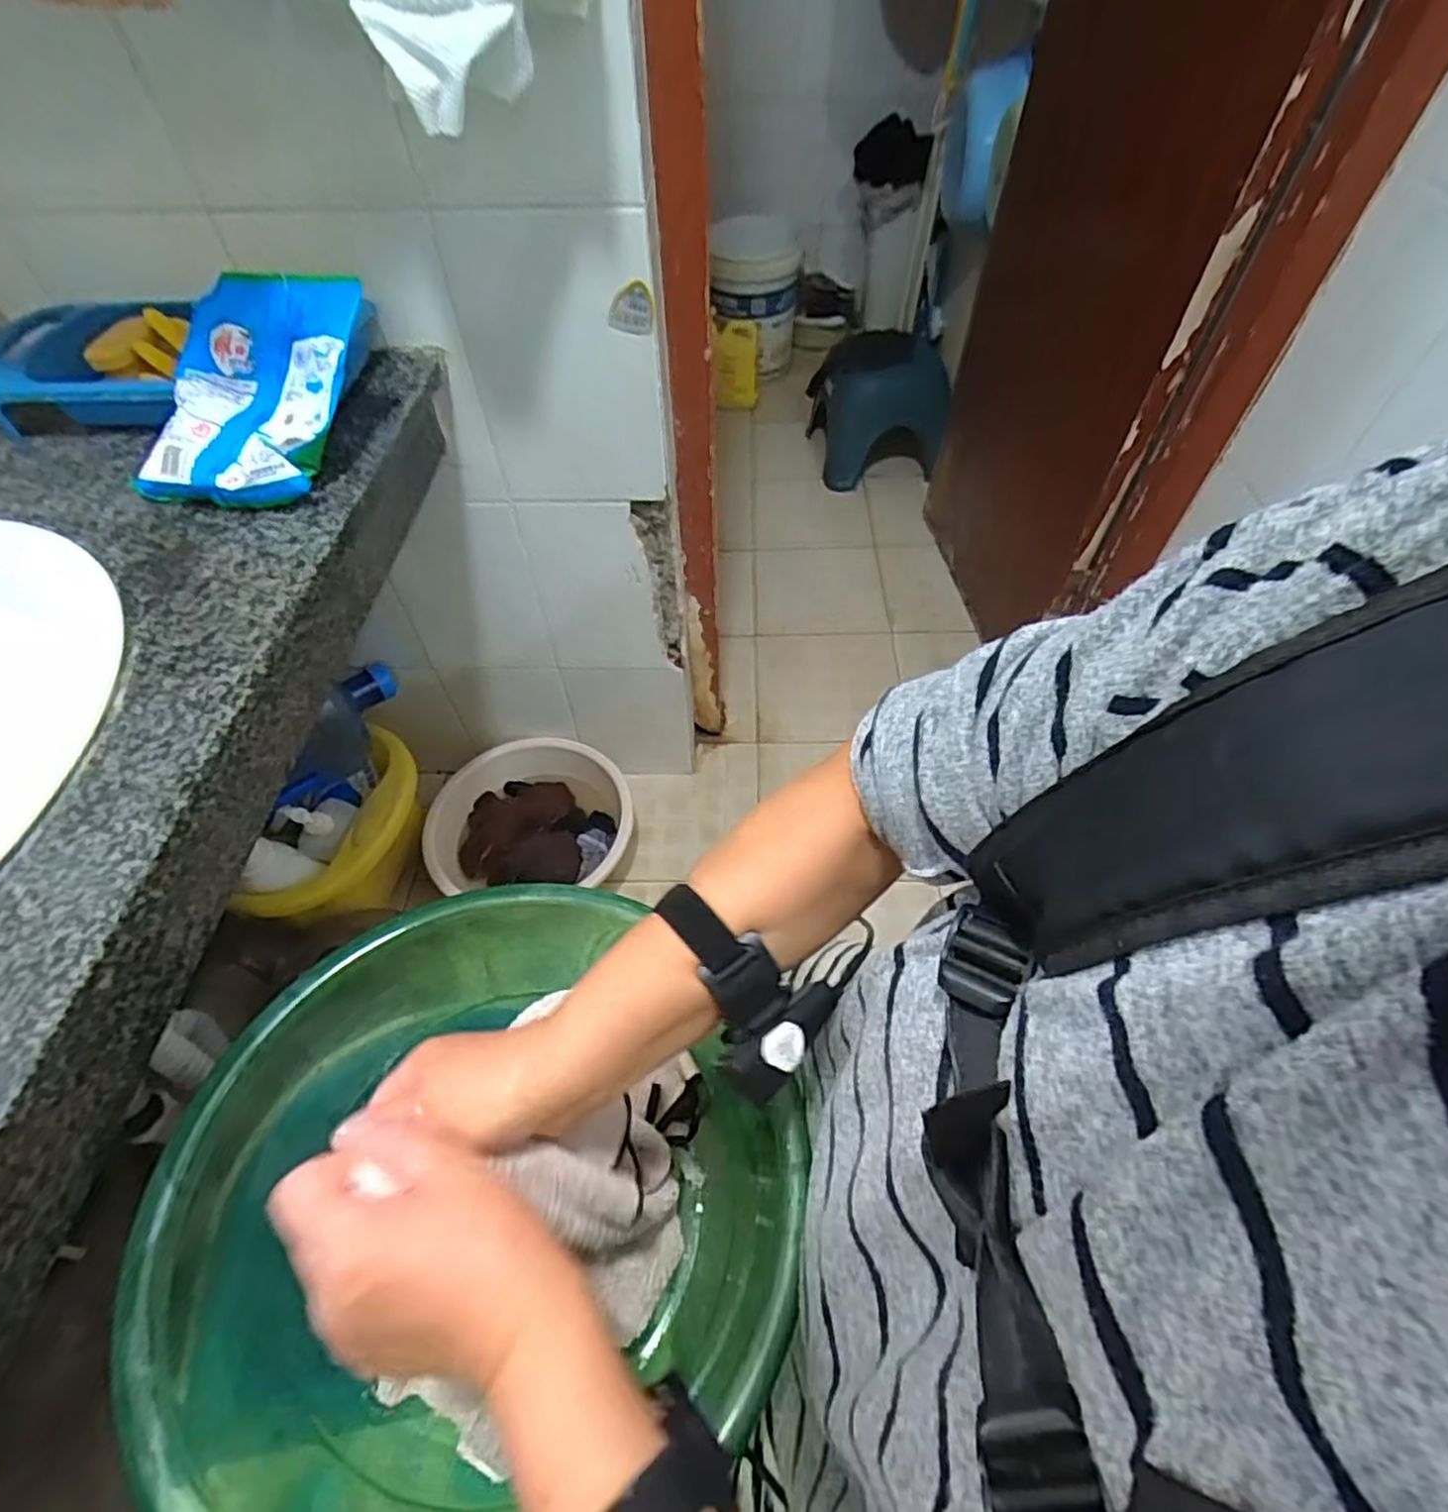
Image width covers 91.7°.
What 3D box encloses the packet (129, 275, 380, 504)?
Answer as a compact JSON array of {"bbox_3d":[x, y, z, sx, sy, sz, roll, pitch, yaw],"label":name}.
[{"bbox_3d":[-0.381,-0.302,0.580,0.196,0.036,0.196,8,78,13],"label":"packet"}]

